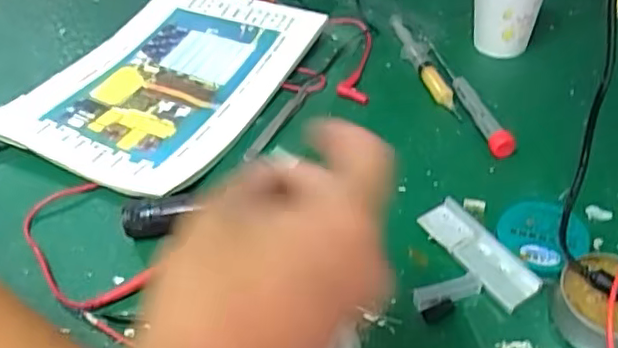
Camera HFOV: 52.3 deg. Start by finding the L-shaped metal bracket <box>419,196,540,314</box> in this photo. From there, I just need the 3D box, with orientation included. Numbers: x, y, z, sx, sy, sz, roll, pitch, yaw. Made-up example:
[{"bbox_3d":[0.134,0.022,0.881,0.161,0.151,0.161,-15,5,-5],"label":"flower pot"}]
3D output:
[{"bbox_3d":[0.121,0.057,0.454,0.033,0.011,0.095,-26,49,-20],"label":"L-shaped metal bracket"}]

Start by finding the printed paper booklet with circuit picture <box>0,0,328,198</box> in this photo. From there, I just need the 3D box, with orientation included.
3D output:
[{"bbox_3d":[-0.142,-0.099,0.618,0.204,0.020,0.278,20,50,22],"label":"printed paper booklet with circuit picture"}]

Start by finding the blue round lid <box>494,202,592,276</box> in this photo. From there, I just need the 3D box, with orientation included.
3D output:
[{"bbox_3d":[0.167,0.043,0.458,0.056,0.015,0.059,-2,45,2],"label":"blue round lid"}]

